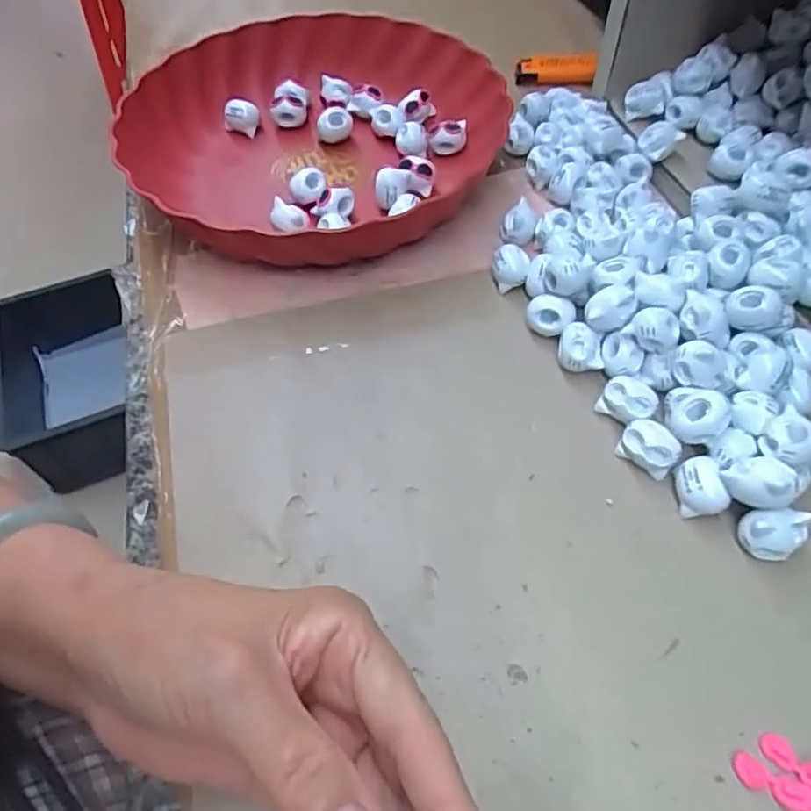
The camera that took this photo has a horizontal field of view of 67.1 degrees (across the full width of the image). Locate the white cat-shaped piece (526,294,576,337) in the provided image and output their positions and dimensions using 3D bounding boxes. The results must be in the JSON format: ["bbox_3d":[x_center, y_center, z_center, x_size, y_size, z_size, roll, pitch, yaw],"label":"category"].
[{"bbox_3d":[0.078,-0.049,0.331,0.025,0.010,0.022,14,96,20],"label":"white cat-shaped piece"}]

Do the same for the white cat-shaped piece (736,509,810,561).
[{"bbox_3d":[0.154,0.054,0.256,0.026,0.019,0.017,1,55,2],"label":"white cat-shaped piece"}]

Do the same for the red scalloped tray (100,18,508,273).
[{"bbox_3d":[-0.056,-0.182,0.403,0.239,0.043,0.250,-32,61,-19],"label":"red scalloped tray"}]

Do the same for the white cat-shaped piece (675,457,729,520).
[{"bbox_3d":[0.129,0.036,0.271,0.018,0.019,0.023,-8,56,-4],"label":"white cat-shaped piece"}]

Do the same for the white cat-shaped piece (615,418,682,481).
[{"bbox_3d":[0.113,0.019,0.283,0.026,0.020,0.017,32,62,21],"label":"white cat-shaped piece"}]

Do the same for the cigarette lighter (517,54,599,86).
[{"bbox_3d":[0.118,-0.263,0.480,0.059,0.020,0.015,1,57,5],"label":"cigarette lighter"}]

